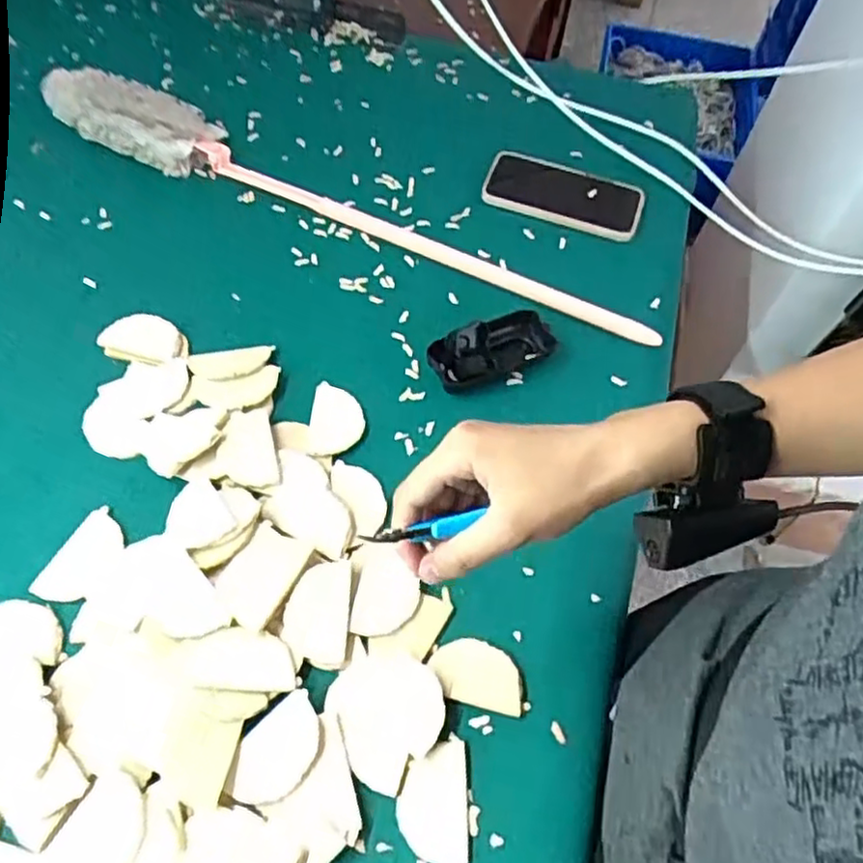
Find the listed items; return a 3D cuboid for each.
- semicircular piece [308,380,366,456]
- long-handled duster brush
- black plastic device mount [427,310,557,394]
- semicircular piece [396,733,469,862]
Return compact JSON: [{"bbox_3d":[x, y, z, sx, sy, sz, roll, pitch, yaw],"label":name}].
[{"bbox_3d":[-0.078,-0.010,0.572,0.044,0.005,0.066,4,59,-1],"label":"semicircular piece"},{"bbox_3d":[-0.097,-0.240,0.682,0.686,0.051,0.078,22,61,11],"label":"long-handled duster brush"},{"bbox_3d":[0.053,-0.071,0.610,0.108,0.028,0.052,-21,62,-15],"label":"black plastic device mount"},{"bbox_3d":[0.001,0.233,0.435,0.043,0.010,0.070,1,59,-2],"label":"semicircular piece"}]

